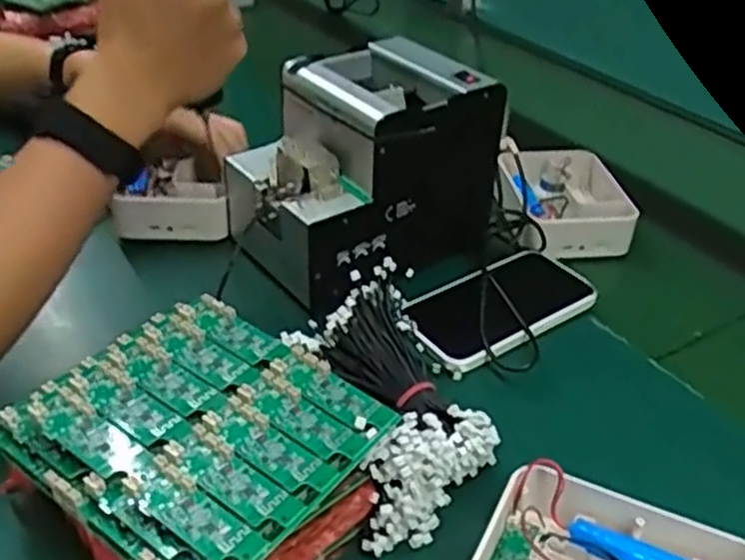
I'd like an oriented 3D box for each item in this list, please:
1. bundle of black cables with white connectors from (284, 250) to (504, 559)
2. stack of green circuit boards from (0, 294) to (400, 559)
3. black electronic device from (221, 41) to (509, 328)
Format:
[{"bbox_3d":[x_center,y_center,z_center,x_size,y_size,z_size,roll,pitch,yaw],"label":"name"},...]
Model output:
[{"bbox_3d":[0.010,0.071,0.468,0.091,0.076,0.157,-14,38,-19],"label":"bundle of black cables with white connectors"},{"bbox_3d":[-0.086,0.073,0.389,0.149,0.031,0.131,25,42,30],"label":"stack of green circuit boards"},{"bbox_3d":[-0.008,-0.092,0.615,0.182,0.137,0.138,-24,42,-30],"label":"black electronic device"}]

